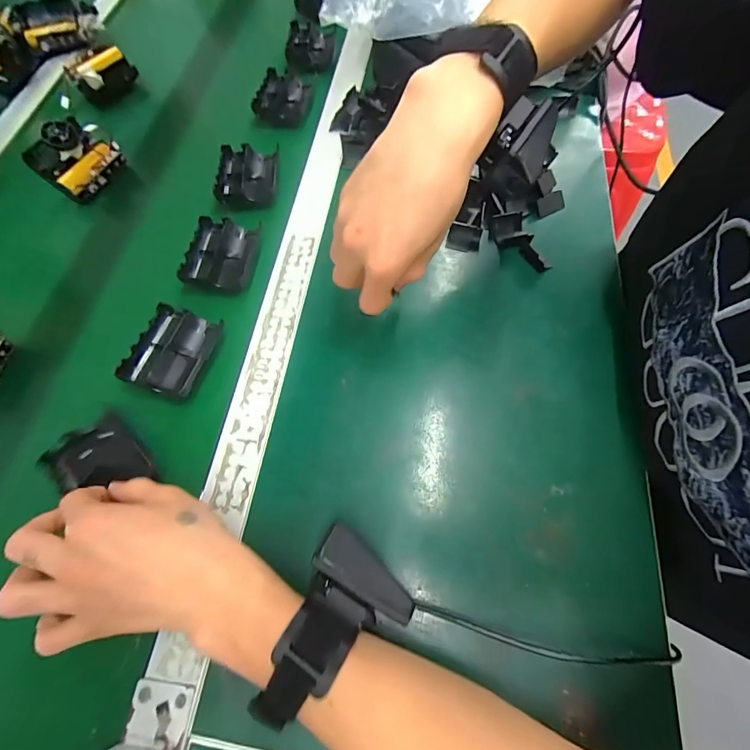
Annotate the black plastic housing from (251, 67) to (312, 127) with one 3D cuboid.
[{"bbox_3d":[-0.118,-0.357,0.505,0.060,0.023,0.082,7,66,5],"label":"black plastic housing"}]

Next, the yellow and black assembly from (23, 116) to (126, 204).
[{"bbox_3d":[-0.345,-0.251,0.454,0.059,0.058,0.084,37,72,16],"label":"yellow and black assembly"}]

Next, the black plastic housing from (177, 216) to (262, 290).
[{"bbox_3d":[-0.157,-0.124,0.396,0.064,0.024,0.078,6,66,4],"label":"black plastic housing"}]

